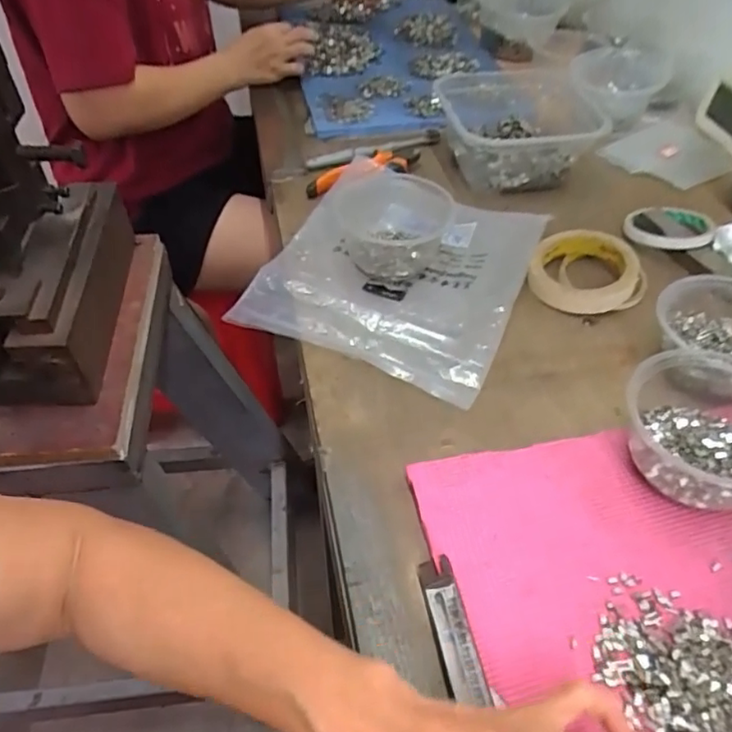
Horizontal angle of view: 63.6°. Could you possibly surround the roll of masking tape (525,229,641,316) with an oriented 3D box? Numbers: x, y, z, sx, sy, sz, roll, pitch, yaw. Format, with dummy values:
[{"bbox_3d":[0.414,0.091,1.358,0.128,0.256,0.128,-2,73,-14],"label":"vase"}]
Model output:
[{"bbox_3d":[0.210,-0.090,0.569,0.094,0.038,0.093,-1,48,1],"label":"roll of masking tape"}]

